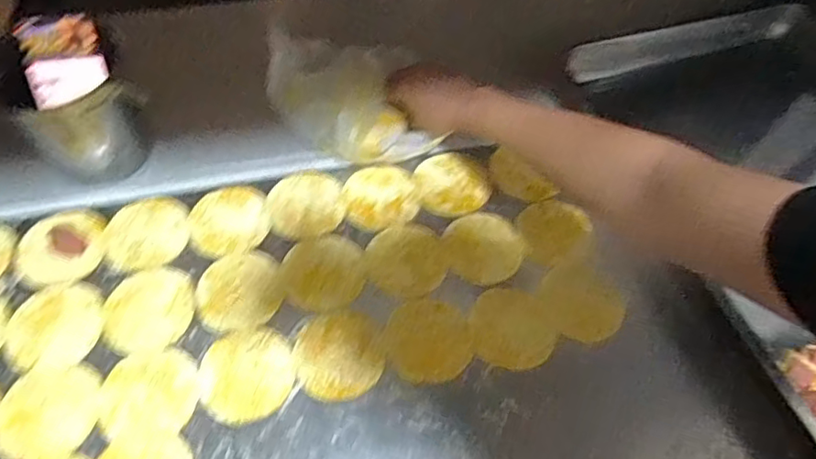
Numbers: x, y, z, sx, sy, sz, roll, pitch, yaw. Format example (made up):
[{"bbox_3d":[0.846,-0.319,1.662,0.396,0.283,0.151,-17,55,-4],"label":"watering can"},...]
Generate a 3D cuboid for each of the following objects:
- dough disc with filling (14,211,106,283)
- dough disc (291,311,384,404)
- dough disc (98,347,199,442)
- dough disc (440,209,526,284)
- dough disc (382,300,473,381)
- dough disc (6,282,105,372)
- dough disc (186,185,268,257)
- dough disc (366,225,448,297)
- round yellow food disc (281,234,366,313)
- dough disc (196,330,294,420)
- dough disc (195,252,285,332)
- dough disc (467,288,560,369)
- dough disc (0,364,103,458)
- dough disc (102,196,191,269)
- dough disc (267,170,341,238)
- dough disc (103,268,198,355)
[{"bbox_3d":[-0.356,0.012,0.584,0.084,0.016,0.088,2,56,-3],"label":"dough disc with filling"},{"bbox_3d":[-0.065,0.116,0.538,0.081,0.004,0.081,2,56,-3],"label":"dough disc"},{"bbox_3d":[-0.229,0.143,0.512,0.079,0.004,0.074,2,56,-3],"label":"dough disc"},{"bbox_3d":[0.080,0.017,0.612,0.083,0.004,0.083,2,56,-3],"label":"dough disc"},{"bbox_3d":[0.019,0.105,0.555,0.080,0.005,0.079,2,56,-3],"label":"dough disc"},{"bbox_3d":[-0.333,0.090,0.544,0.084,0.005,0.083,2,56,-3],"label":"dough disc"},{"bbox_3d":[-0.193,-0.010,0.617,0.080,0.004,0.090,-8,57,-9],"label":"dough disc"},{"bbox_3d":[-0.003,0.030,0.597,0.079,0.004,0.079,2,56,-3],"label":"dough disc"},{"bbox_3d":[-0.086,0.043,0.585,0.081,0.004,0.086,2,56,-3],"label":"round yellow food disc"},{"bbox_3d":[-0.147,0.130,0.523,0.082,0.004,0.080,2,56,-3],"label":"dough disc"},{"bbox_3d":[-0.166,0.059,0.569,0.081,0.004,0.085,2,56,-3],"label":"dough disc"},{"bbox_3d":[0.103,0.097,0.567,0.083,0.005,0.082,2,56,-3],"label":"dough disc"},{"bbox_3d":[-0.312,0.157,0.497,0.081,0.004,0.082,2,56,-3],"label":"dough disc"},{"bbox_3d":[-0.272,0.002,0.600,0.081,0.007,0.086,2,56,-3],"label":"dough disc"},{"bbox_3d":[-0.114,-0.029,0.631,0.079,0.004,0.085,2,56,-3],"label":"dough disc"},{"bbox_3d":[-0.250,0.076,0.555,0.083,0.004,0.085,2,56,-3],"label":"dough disc"}]

